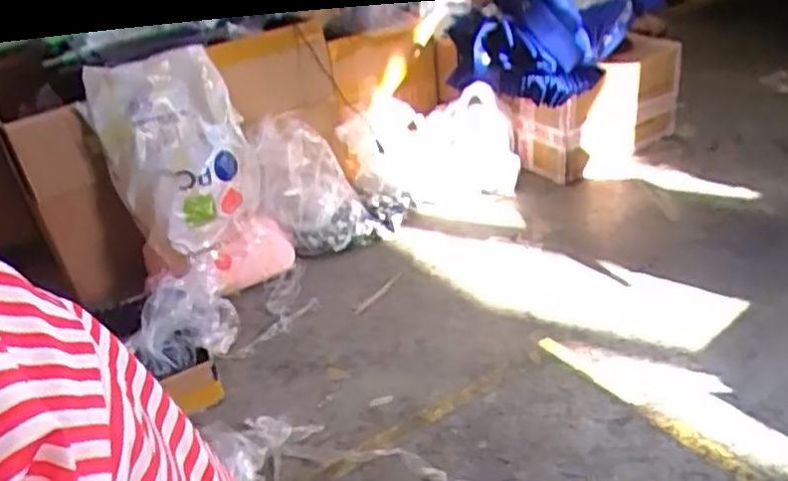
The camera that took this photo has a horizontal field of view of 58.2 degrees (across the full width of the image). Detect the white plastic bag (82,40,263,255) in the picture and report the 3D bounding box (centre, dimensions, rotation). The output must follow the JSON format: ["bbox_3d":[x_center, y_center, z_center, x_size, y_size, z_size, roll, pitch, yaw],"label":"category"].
[{"bbox_3d":[-0.500,-0.203,1.666,0.314,0.459,0.100,-20,16,-14],"label":"white plastic bag"}]

